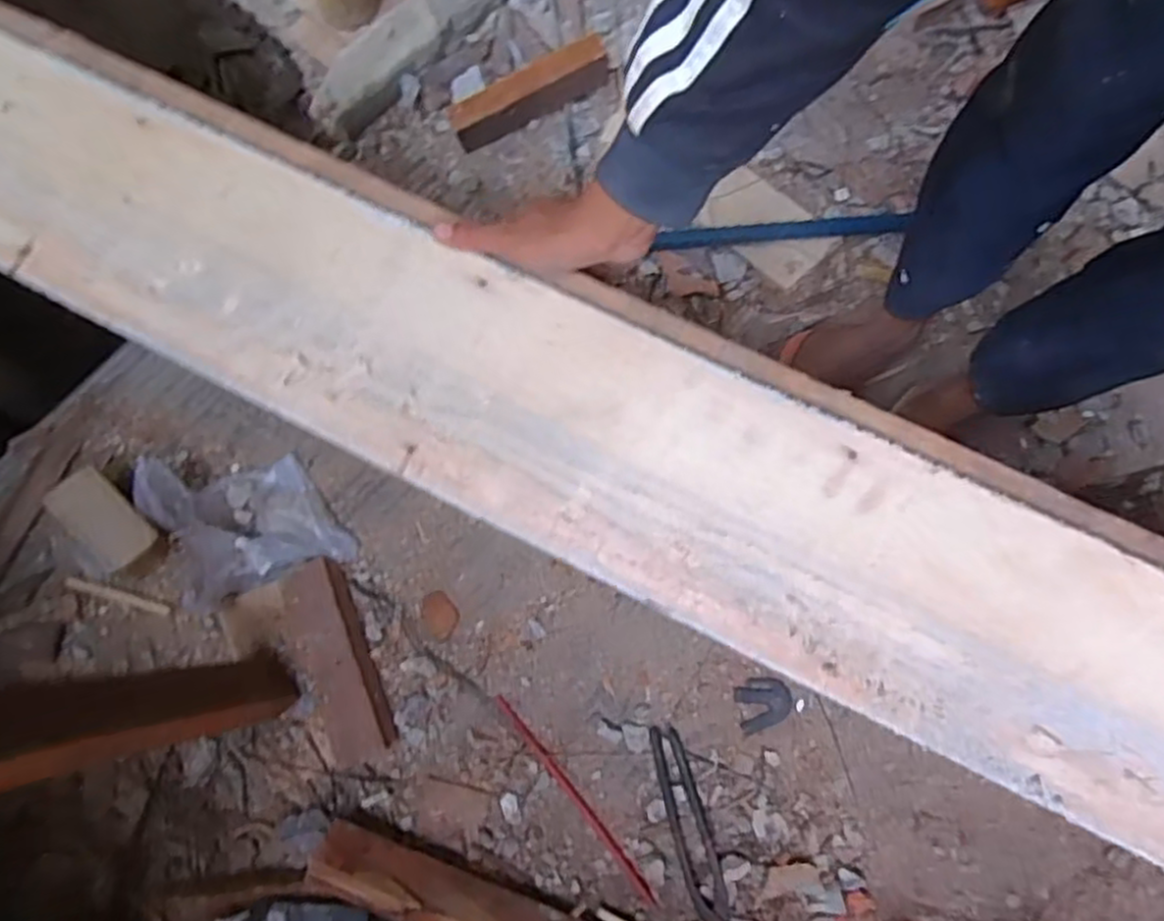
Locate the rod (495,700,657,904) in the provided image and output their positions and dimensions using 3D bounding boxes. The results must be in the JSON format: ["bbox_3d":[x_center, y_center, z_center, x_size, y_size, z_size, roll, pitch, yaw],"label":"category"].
[{"bbox_3d":[-0.010,0.368,0.817,0.012,0.013,0.267,-39,80,-9],"label":"rod"}]

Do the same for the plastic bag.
[{"bbox_3d":[-0.379,0.065,0.840,0.192,0.080,0.164,-18,77,-4],"label":"plastic bag"}]

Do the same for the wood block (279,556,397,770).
[{"bbox_3d":[-0.273,0.220,0.822,0.074,0.058,0.218,-24,78,-6],"label":"wood block"}]

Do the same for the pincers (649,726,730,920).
[{"bbox_3d":[0.115,0.397,0.794,0.039,0.015,0.216,-14,77,-3],"label":"pincers"}]

